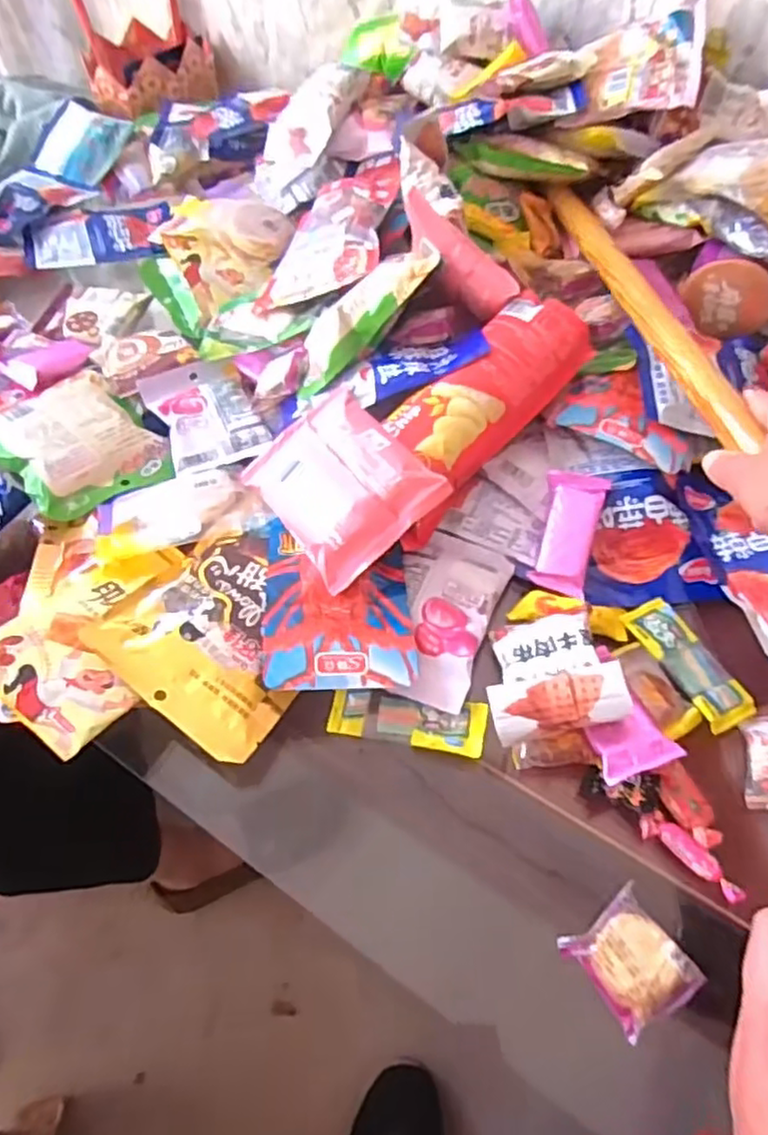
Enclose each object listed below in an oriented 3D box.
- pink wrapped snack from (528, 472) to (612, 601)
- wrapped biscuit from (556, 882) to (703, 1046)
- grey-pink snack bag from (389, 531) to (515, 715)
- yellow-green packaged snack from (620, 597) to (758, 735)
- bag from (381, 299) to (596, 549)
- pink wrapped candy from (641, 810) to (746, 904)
[{"bbox_3d":[0.136,-0.027,0.501,0.041,0.016,0.095,14,71,11],"label":"pink wrapped snack"},{"bbox_3d":[0.130,0.206,0.356,0.048,0.017,0.054,-31,59,-19],"label":"wrapped biscuit"},{"bbox_3d":[0.049,0.035,0.480,0.057,0.013,0.132,14,56,12],"label":"grey-pink snack bag"},{"bbox_3d":[0.205,0.063,0.460,0.037,0.007,0.098,-22,56,-13],"label":"yellow-green packaged snack"},{"bbox_3d":[0.064,-0.116,0.511,0.075,0.046,0.211,38,83,25],"label":"bag"},{"bbox_3d":[0.177,0.164,0.390,0.060,0.008,0.017,37,63,25],"label":"pink wrapped candy"}]

